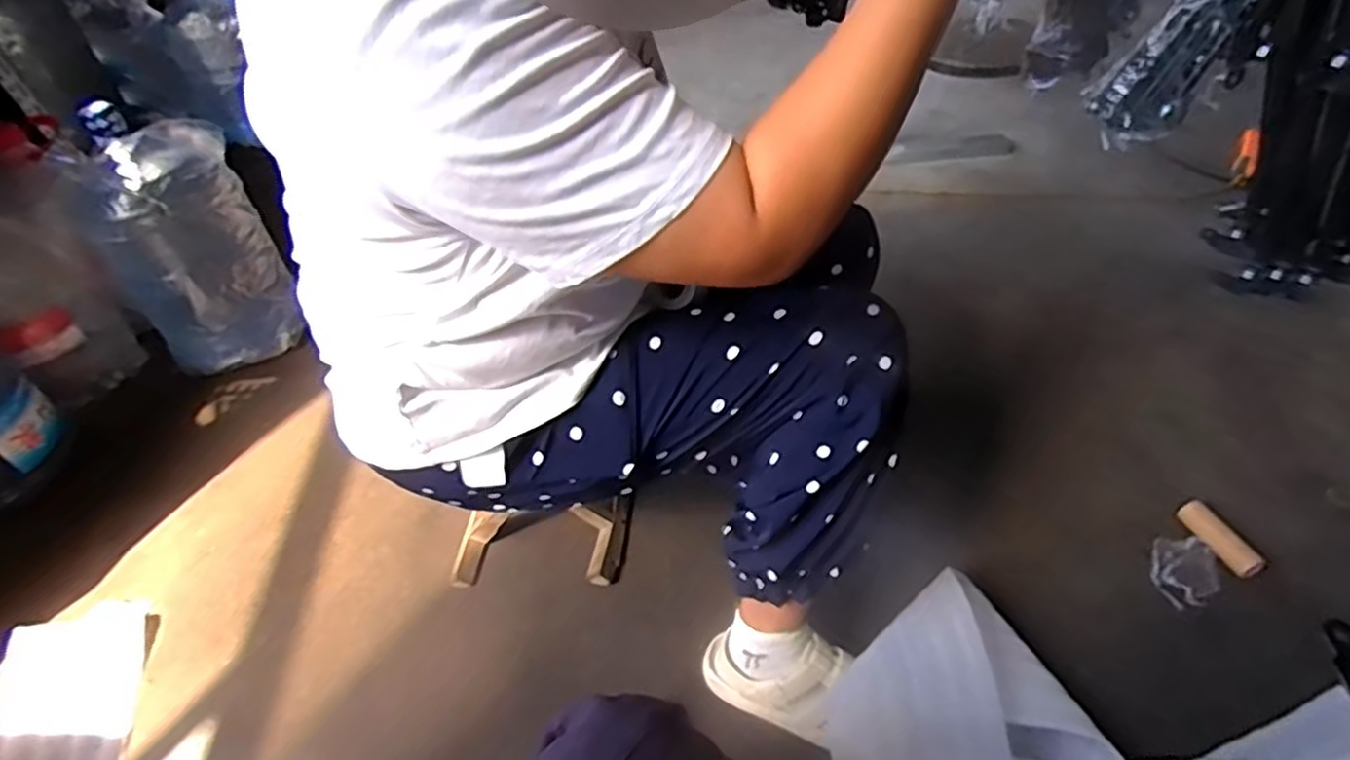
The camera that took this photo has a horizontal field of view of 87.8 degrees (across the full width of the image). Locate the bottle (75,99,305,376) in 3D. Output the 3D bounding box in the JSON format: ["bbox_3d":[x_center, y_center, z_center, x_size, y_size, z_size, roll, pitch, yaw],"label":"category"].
[{"bbox_3d":[-0.867,-0.234,1.263,0.260,0.431,0.192,-34,51,-26],"label":"bottle"}]

